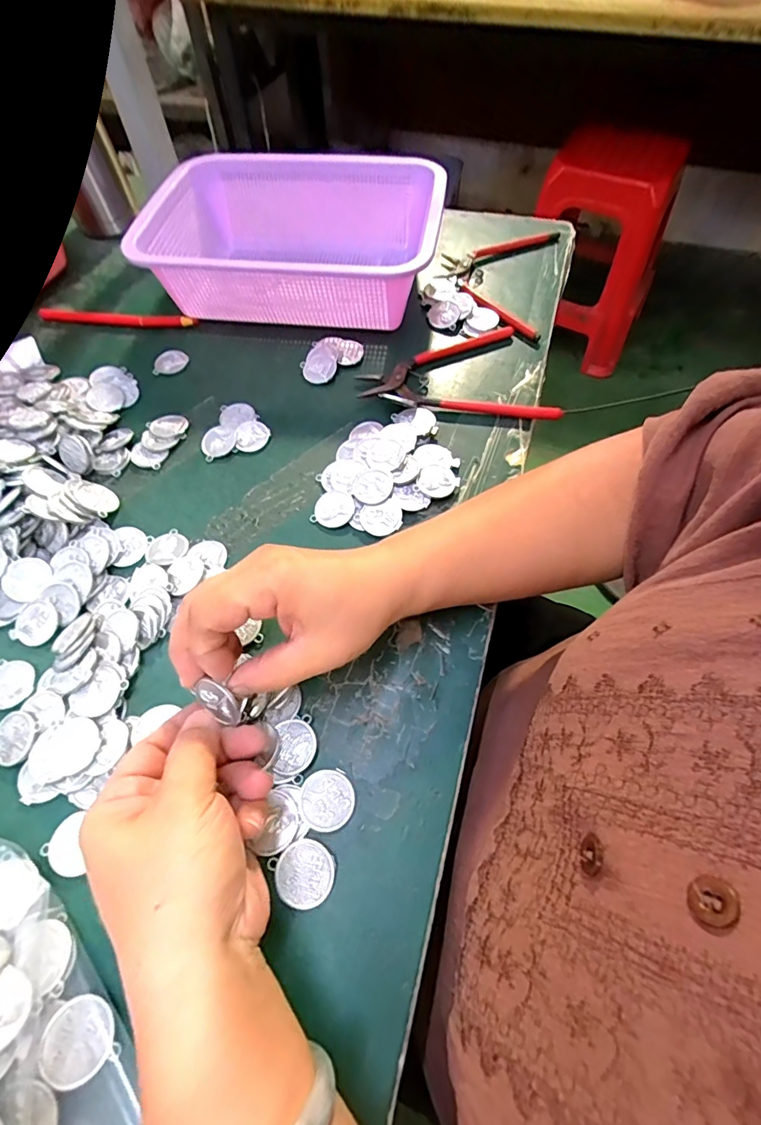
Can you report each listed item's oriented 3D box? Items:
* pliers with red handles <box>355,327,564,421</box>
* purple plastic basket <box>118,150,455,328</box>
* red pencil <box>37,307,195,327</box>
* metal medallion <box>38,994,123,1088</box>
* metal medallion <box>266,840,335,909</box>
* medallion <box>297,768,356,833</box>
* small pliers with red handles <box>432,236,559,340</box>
[{"bbox_3d":[0.072,-0.172,0.417,0.166,0.010,0.108,10,62,7],"label":"pliers with red handles"},{"bbox_3d":[-0.076,-0.301,0.455,0.262,0.078,0.187,7,61,5],"label":"purple plastic basket"},{"bbox_3d":[-0.257,-0.239,0.466,0.158,0.008,0.012,7,61,5],"label":"red pencil"},{"bbox_3d":[-0.133,0.210,0.208,0.030,0.004,0.029,-1,61,1],"label":"metal medallion"},{"bbox_3d":[-0.038,0.156,0.239,0.029,0.004,0.029,-1,61,1],"label":"metal medallion"},{"bbox_3d":[-0.028,0.126,0.255,0.029,0.004,0.031,5,56,-7],"label":"medallion"},{"bbox_3d":[0.115,-0.293,0.482,0.109,0.010,0.170,13,62,9],"label":"small pliers with red handles"}]

